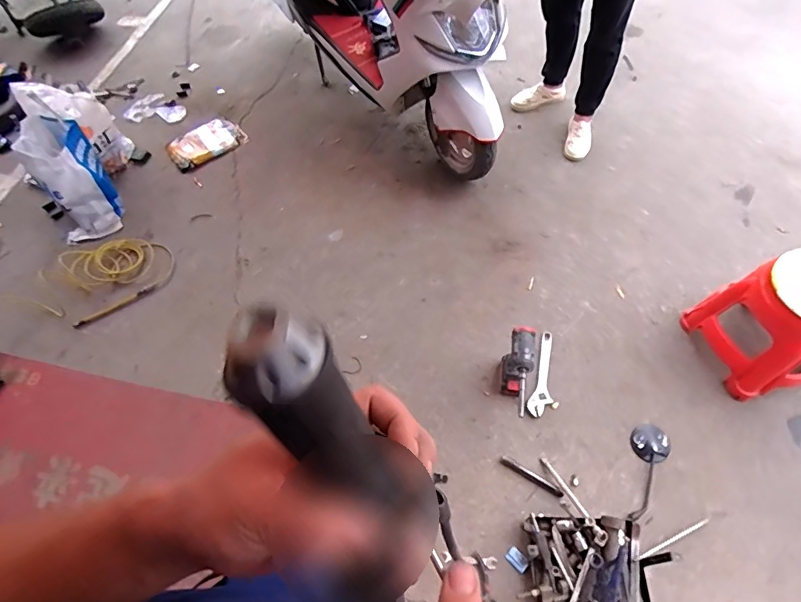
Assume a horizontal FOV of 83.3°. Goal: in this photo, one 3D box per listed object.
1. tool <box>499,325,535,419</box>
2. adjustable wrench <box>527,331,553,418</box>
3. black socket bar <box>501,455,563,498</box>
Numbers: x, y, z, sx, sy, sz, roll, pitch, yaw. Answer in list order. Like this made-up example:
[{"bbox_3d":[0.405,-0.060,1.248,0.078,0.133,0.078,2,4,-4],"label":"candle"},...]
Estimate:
[{"bbox_3d":[0.332,0.226,1.291,0.074,0.226,0.237,7,62,8],"label":"tool"},{"bbox_3d":[0.454,0.226,1.409,0.065,0.012,0.279,16,64,12],"label":"adjustable wrench"},{"bbox_3d":[0.374,0.498,1.286,0.182,0.020,0.024,27,67,17],"label":"black socket bar"}]

